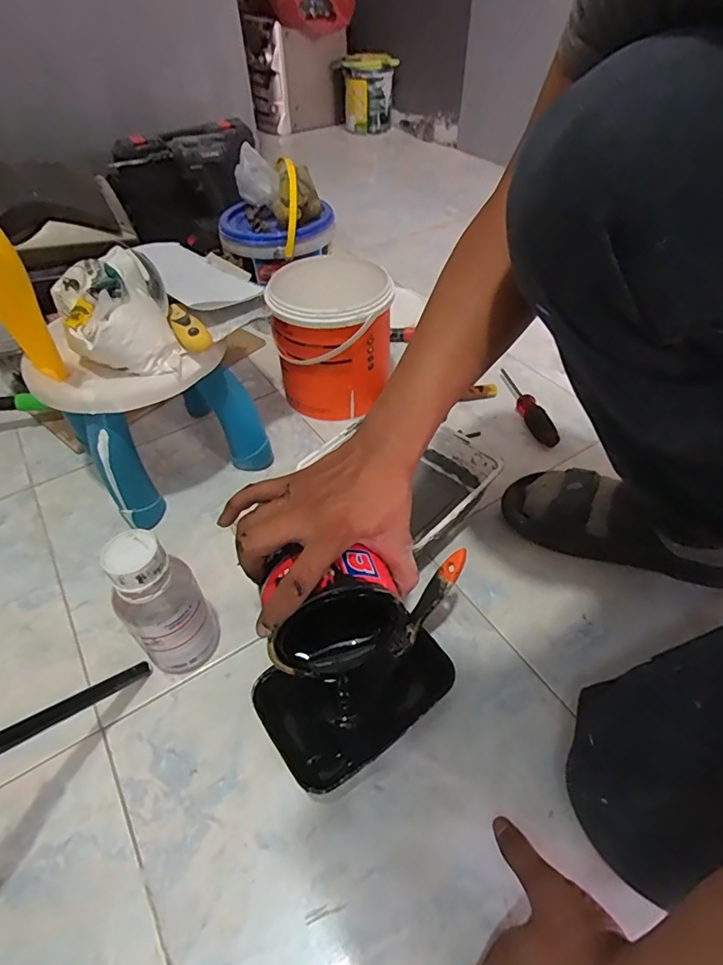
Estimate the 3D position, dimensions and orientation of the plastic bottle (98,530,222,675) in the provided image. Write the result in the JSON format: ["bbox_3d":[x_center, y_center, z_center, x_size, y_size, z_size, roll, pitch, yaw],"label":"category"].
[{"bbox_3d":[-0.190,0.121,0.490,0.070,0.173,0.054,-31,53,-24],"label":"plastic bottle"}]

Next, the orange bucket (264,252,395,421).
[{"bbox_3d":[-0.045,-0.213,0.784,0.161,0.193,0.157,-7,47,-5],"label":"orange bucket"}]

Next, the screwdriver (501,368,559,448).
[{"bbox_3d":[0.261,-0.115,0.793,0.032,0.032,0.162,-8,47,-6],"label":"screwdriver"}]

